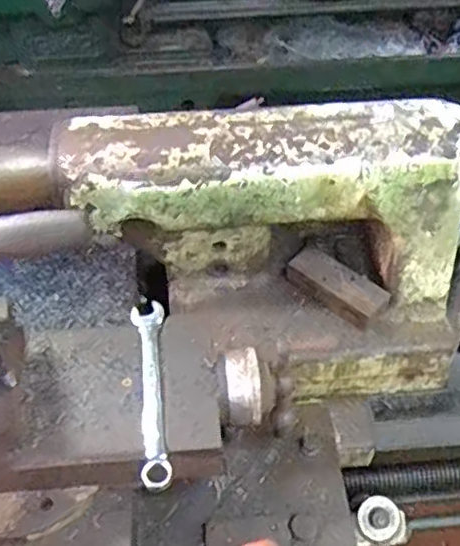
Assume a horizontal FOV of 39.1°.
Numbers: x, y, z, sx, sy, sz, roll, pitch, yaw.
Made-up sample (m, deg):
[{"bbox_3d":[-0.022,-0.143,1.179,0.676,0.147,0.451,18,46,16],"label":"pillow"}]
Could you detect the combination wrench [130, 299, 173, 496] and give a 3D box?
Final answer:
[{"bbox_3d":[-0.069,0.100,0.562,0.029,0.008,0.183,-6,49,-2],"label":"combination wrench"}]

